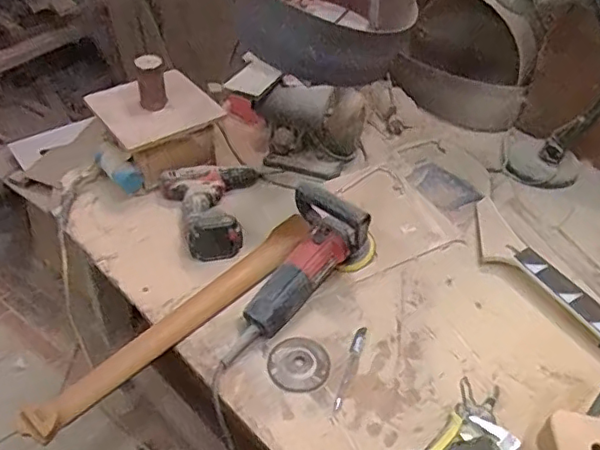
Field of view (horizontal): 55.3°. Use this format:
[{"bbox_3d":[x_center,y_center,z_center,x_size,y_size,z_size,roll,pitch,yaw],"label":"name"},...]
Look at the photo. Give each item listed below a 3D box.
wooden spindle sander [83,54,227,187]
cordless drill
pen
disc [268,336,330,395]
[{"bbox_3d":[-0.271,-0.205,1.072,0.197,0.196,0.184,-24,50,-25],"label":"wooden spindle sander"},{"bbox_3d":[-0.151,-0.037,1.011,0.180,0.064,0.205,-8,45,-11],"label":"cordless drill"},{"bbox_3d":[0.071,0.205,0.831,0.015,0.011,0.145,16,45,13],"label":"pen"},{"bbox_3d":[-0.001,0.199,0.824,0.084,0.004,0.090,2,44,-1],"label":"disc"}]

